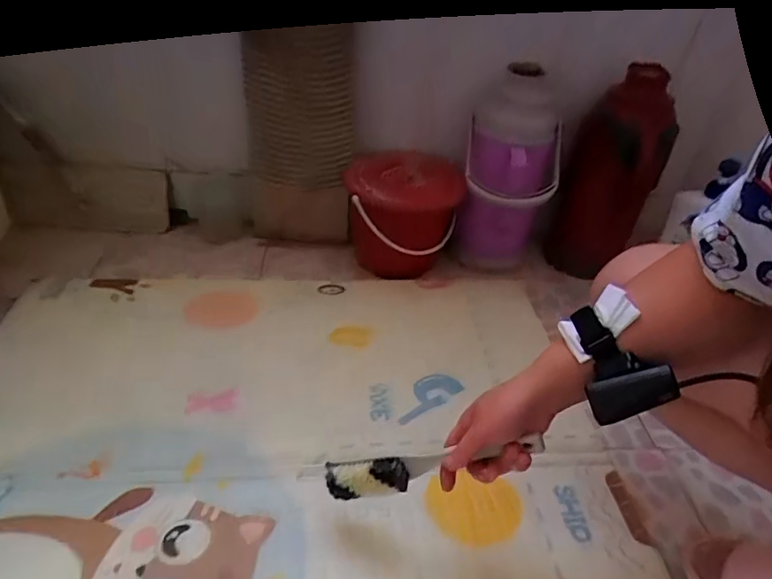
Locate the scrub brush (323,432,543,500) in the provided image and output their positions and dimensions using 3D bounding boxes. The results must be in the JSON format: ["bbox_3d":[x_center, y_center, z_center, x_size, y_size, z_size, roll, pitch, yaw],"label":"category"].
[{"bbox_3d":[0.045,0.185,0.526,0.234,0.038,0.032,-16,36,13],"label":"scrub brush"}]

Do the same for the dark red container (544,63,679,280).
[{"bbox_3d":[0.396,-0.182,0.913,0.131,0.370,0.132,31,44,29],"label":"dark red container"}]

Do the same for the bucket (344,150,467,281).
[{"bbox_3d":[0.029,-0.139,0.967,0.214,0.195,0.196,4,38,-2],"label":"bucket"}]

